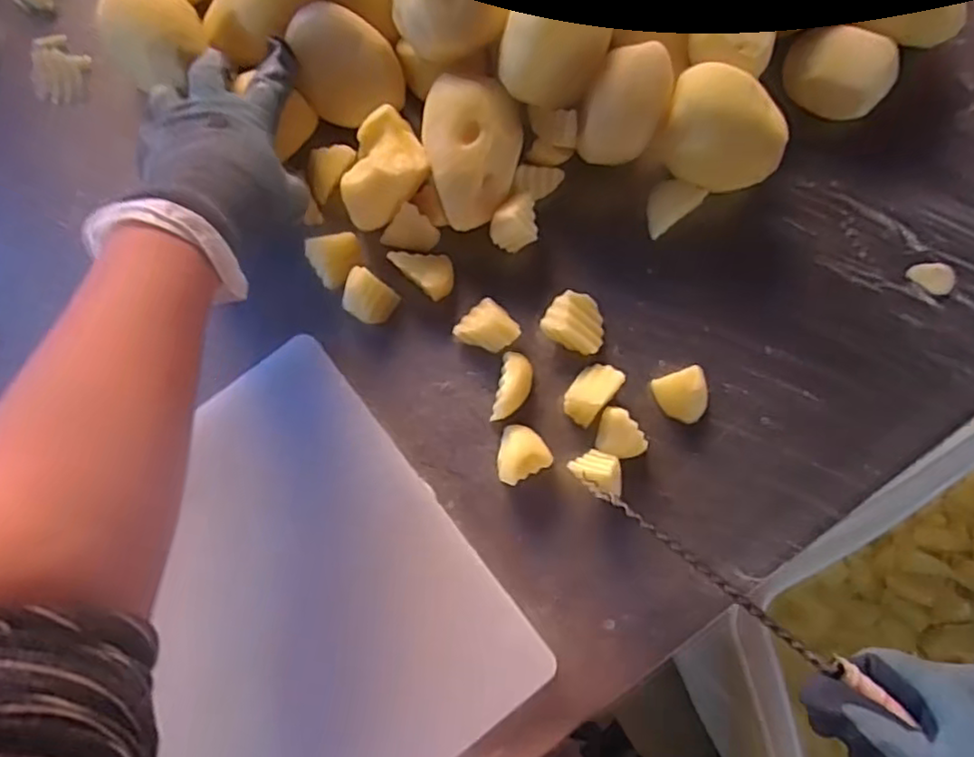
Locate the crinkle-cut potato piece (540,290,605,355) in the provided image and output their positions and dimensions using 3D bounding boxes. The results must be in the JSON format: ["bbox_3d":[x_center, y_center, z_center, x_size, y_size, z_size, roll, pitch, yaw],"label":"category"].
[{"bbox_3d":[0.057,-0.035,0.419,0.039,0.019,0.035,28,80,1],"label":"crinkle-cut potato piece"}]

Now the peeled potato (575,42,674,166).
[{"bbox_3d":[0.085,-0.166,0.414,0.049,0.059,0.059,12,81,-2],"label":"peeled potato"}]

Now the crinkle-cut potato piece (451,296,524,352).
[{"bbox_3d":[0.000,-0.030,0.418,0.030,0.021,0.032,-42,86,-9],"label":"crinkle-cut potato piece"}]

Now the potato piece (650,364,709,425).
[{"bbox_3d":[0.124,0.011,0.418,0.032,0.010,0.032,-19,83,-6],"label":"potato piece"}]

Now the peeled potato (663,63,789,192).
[{"bbox_3d":[0.143,-0.148,0.416,0.078,0.060,0.063,41,81,3],"label":"peeled potato"}]

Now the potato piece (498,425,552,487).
[{"bbox_3d":[0.018,0.045,0.404,0.032,0.019,0.031,-26,84,-7],"label":"potato piece"}]

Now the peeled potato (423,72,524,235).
[{"bbox_3d":[-0.010,-0.137,0.412,0.059,0.041,0.081,8,81,-3],"label":"peeled potato"}]

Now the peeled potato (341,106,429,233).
[{"bbox_3d":[-0.063,-0.127,0.412,0.051,0.032,0.070,11,81,-2],"label":"peeled potato"}]

